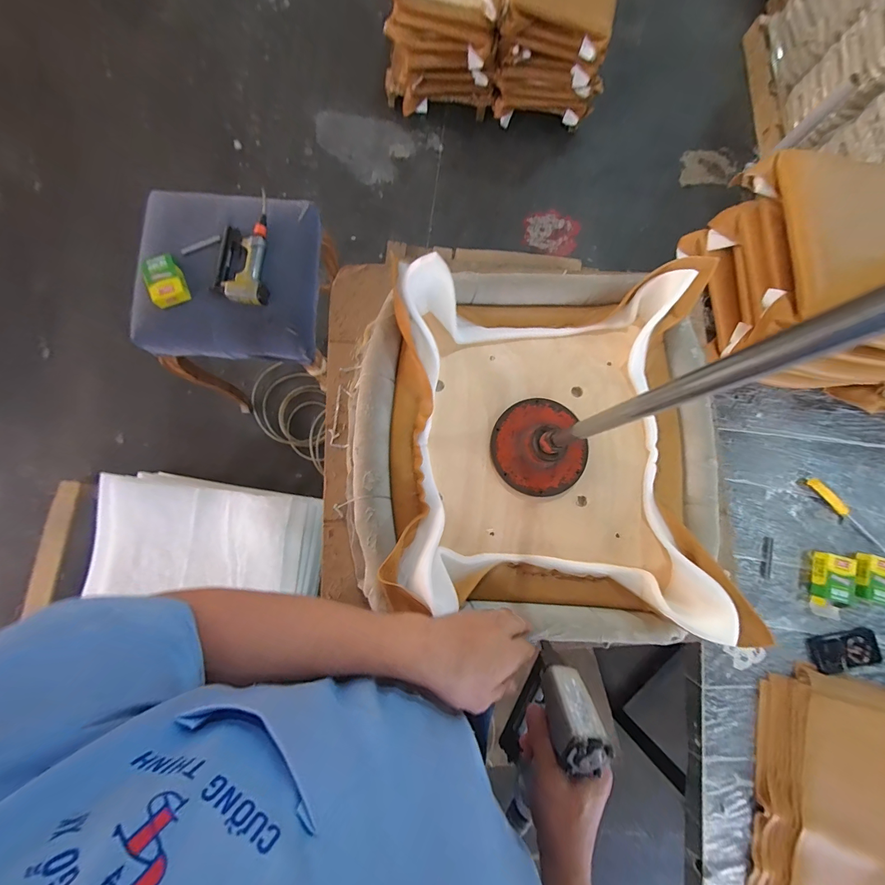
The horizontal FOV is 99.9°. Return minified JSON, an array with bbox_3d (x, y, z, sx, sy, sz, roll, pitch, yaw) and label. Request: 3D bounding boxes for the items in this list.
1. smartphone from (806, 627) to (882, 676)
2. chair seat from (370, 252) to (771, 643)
[{"bbox_3d":[0.999,0.516,0.919,0.184,0.015,0.082,-12,78,-3],"label":"smartphone"},{"bbox_3d":[0.156,0.000,0.520,0.453,0.150,0.478,1,77,0],"label":"chair seat"}]

